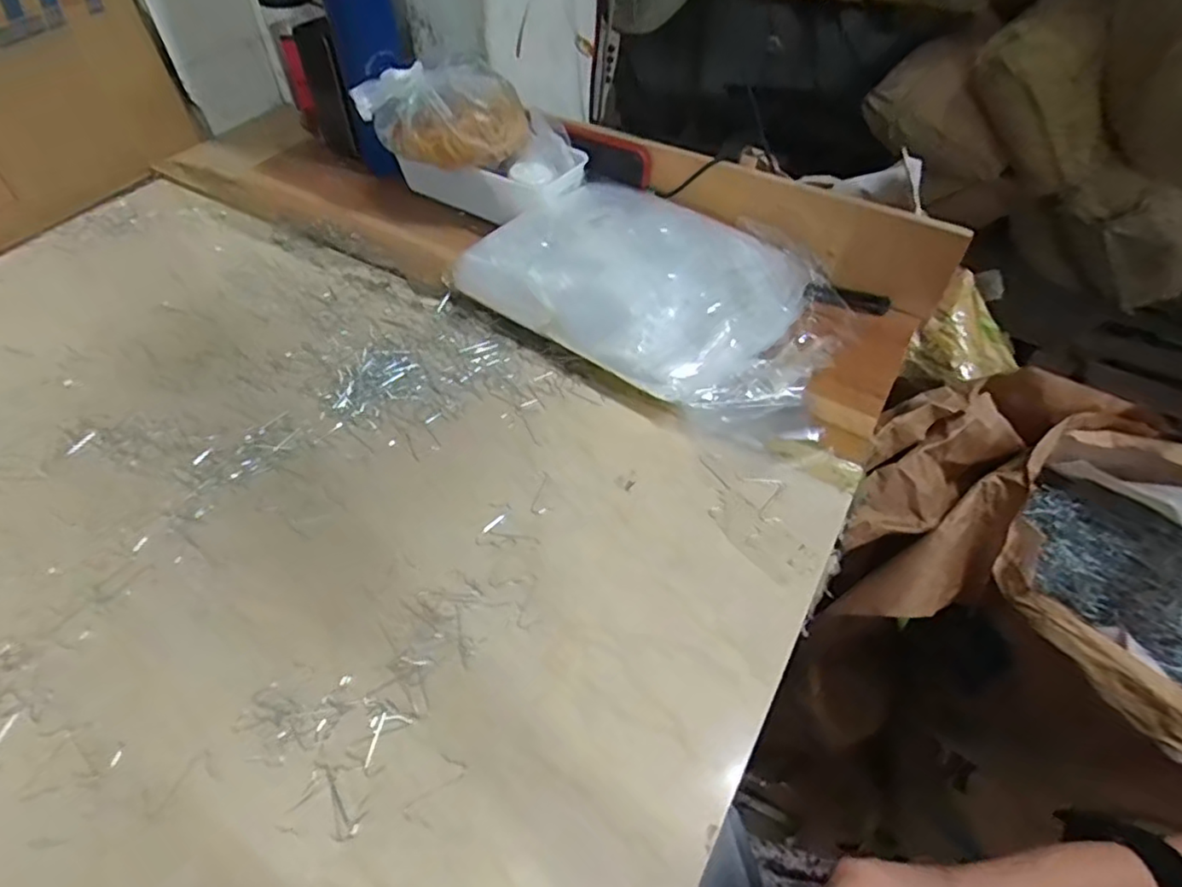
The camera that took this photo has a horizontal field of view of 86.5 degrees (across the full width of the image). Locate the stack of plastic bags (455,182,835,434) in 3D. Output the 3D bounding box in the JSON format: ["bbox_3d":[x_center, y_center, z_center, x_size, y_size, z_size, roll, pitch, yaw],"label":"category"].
[{"bbox_3d":[0.063,-0.134,0.548,0.326,0.066,0.199,32,57,22],"label":"stack of plastic bags"}]

